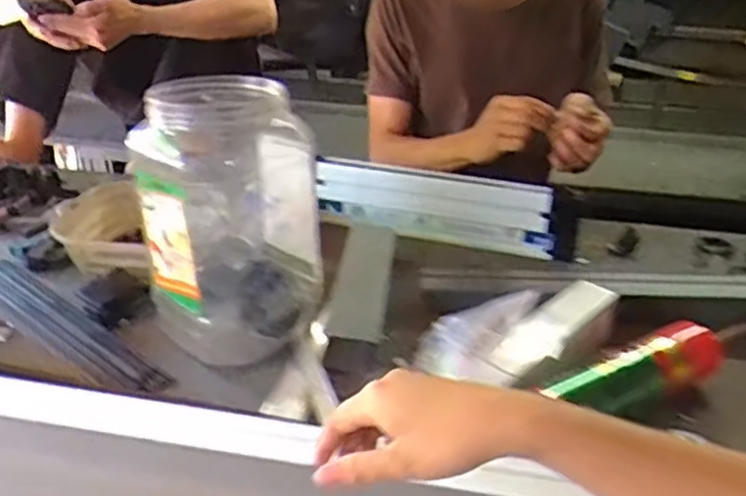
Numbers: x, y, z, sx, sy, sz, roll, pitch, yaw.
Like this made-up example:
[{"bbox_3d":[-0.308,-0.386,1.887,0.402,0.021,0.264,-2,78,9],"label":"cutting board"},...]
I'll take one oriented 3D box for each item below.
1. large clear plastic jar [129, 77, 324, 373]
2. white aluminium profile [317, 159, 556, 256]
[{"bbox_3d":[-0.151,-0.050,0.792,0.179,0.254,0.204,3,27,0],"label":"large clear plastic jar"},{"bbox_3d":[0.086,-0.066,1.048,0.355,0.099,0.020,10,28,13],"label":"white aluminium profile"}]

